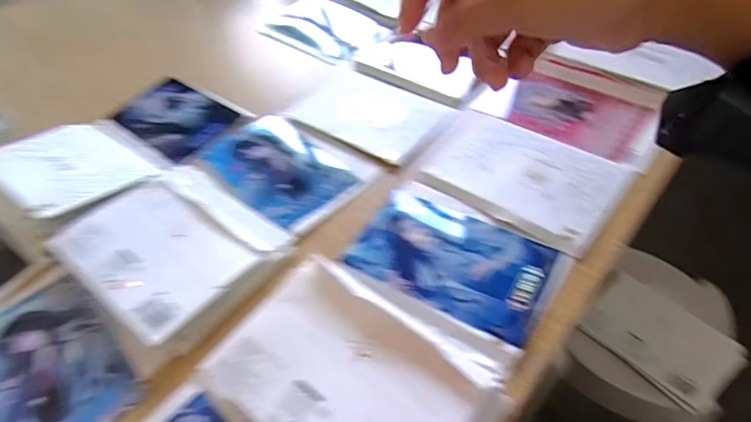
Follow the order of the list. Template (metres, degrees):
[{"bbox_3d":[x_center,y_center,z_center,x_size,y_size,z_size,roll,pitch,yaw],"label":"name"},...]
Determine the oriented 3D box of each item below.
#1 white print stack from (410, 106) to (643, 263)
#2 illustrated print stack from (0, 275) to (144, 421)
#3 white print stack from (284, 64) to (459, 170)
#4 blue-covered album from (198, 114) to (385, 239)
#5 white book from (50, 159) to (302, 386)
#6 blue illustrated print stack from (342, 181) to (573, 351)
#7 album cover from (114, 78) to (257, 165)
[{"bbox_3d":[0.147,-0.042,0.488,0.198,0.012,0.131,33,60,30],"label":"white print stack"},{"bbox_3d":[-0.277,0.130,0.390,0.173,0.008,0.111,31,59,29],"label":"illustrated print stack"},{"bbox_3d":[-0.015,-0.126,0.580,0.199,0.005,0.129,25,56,26],"label":"white print stack"},{"bbox_3d":[-0.105,-0.053,0.526,0.189,0.004,0.120,31,59,29],"label":"blue-covered album"},{"bbox_3d":[-0.197,0.033,0.449,0.185,0.026,0.157,30,58,28],"label":"white book"},{"bbox_3d":[0.070,0.039,0.423,0.177,0.007,0.116,26,56,26],"label":"blue illustrated print stack"},{"bbox_3d":[-0.256,-0.121,0.610,0.169,0.006,0.107,28,58,27],"label":"album cover"}]

